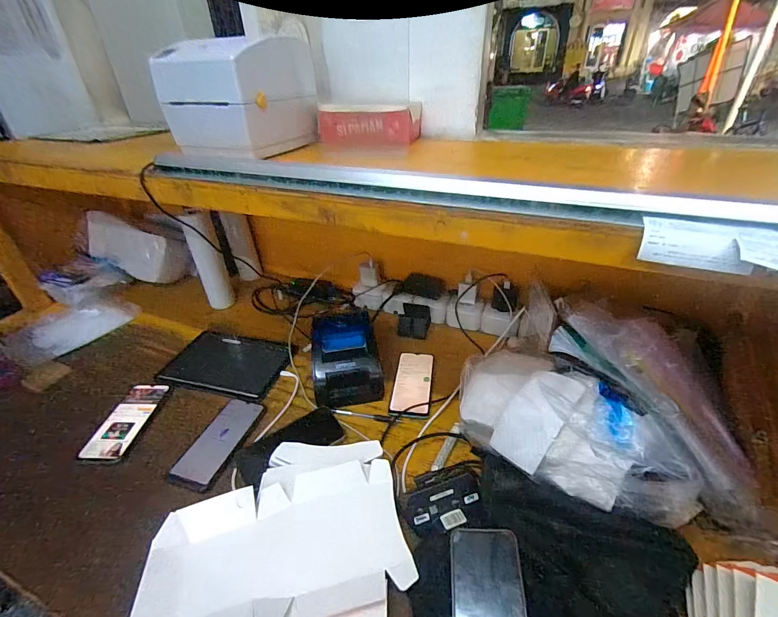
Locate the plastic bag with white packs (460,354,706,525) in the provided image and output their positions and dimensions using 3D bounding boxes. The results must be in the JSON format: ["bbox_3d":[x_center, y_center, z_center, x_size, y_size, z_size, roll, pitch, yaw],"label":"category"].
[{"bbox_3d":[0.225,0.161,0.500,0.292,0.111,0.162,28,44,36],"label":"plastic bag with white packs"}]

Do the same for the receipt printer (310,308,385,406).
[{"bbox_3d":[-0.084,0.097,0.704,0.127,0.106,0.147,-9,34,-10],"label":"receipt printer"}]

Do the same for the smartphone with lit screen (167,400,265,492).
[{"bbox_3d":[-0.288,0.223,0.617,0.077,0.013,0.169,16,34,8],"label":"smartphone with lit screen"}]

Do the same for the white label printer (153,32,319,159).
[{"bbox_3d":[-0.245,-0.361,0.635,0.162,0.159,0.211,16,38,25],"label":"white label printer"}]

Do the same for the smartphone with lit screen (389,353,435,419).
[{"bbox_3d":[0.048,0.146,0.720,0.074,0.011,0.166,3,34,8],"label":"smartphone with lit screen"}]

